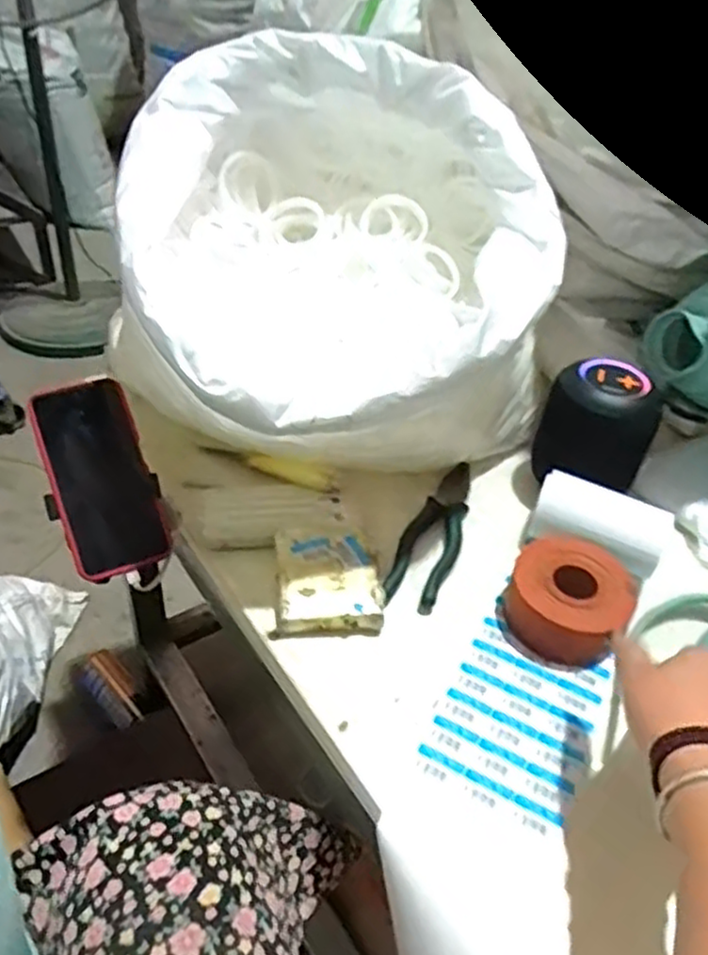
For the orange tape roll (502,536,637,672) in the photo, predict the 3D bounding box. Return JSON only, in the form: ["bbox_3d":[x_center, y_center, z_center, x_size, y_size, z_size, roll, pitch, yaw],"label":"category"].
[{"bbox_3d":[0.178,0.101,0.605,0.093,0.047,0.101,4,41,-3],"label":"orange tape roll"}]

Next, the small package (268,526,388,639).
[{"bbox_3d":[-0.024,0.085,0.612,0.086,0.034,0.098,-2,42,-10],"label":"small package"}]

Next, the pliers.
[{"bbox_3d":[0.076,0.049,0.677,0.050,0.012,0.189,16,42,11],"label":"pliers"}]

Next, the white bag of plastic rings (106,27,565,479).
[{"bbox_3d":[-0.018,-0.163,0.631,0.340,0.310,0.367,26,45,21],"label":"white bag of plastic rings"}]

